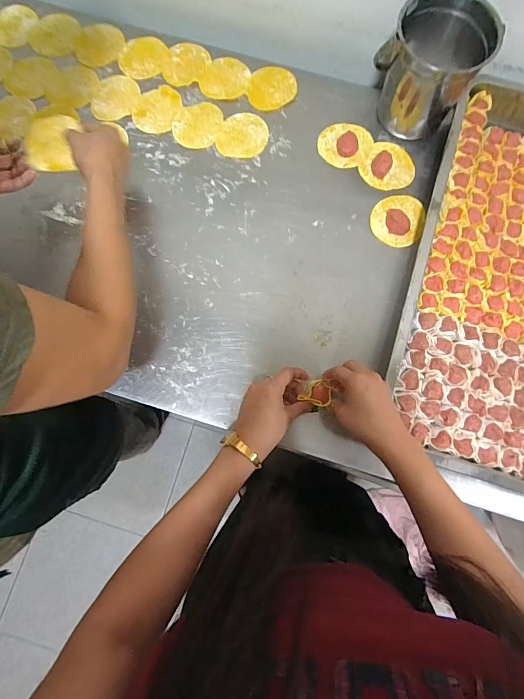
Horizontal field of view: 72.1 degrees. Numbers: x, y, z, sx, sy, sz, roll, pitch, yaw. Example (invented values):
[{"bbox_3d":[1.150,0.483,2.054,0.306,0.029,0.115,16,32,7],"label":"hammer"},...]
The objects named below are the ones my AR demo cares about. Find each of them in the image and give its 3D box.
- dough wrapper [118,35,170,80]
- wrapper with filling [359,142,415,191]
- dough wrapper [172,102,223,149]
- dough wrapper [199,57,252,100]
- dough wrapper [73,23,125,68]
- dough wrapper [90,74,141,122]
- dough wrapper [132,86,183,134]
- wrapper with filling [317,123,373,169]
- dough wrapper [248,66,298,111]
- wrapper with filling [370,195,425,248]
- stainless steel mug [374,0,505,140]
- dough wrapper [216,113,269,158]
[{"bbox_3d":[-0.201,-0.492,0.606,0.076,0.007,0.078,0,79,-1],"label":"dough wrapper"},{"bbox_3d":[0.203,-0.291,0.568,0.080,0.021,0.076,0,80,1],"label":"wrapper with filling"},{"bbox_3d":[-0.105,-0.367,0.586,0.074,0.004,0.087,22,80,4],"label":"dough wrapper"},{"bbox_3d":[-0.061,-0.452,0.603,0.075,0.005,0.078,0,79,-1],"label":"dough wrapper"},{"bbox_3d":[-0.278,-0.519,0.614,0.087,0.006,0.087,0,79,-1],"label":"dough wrapper"},{"bbox_3d":[-0.244,-0.415,0.595,0.073,0.006,0.091,19,80,3],"label":"dough wrapper"},{"bbox_3d":[-0.173,-0.396,0.591,0.069,0.004,0.088,22,80,4],"label":"dough wrapper"},{"bbox_3d":[0.131,-0.334,0.580,0.079,0.009,0.078,0,80,1],"label":"wrapper with filling"},{"bbox_3d":[0.018,-0.437,0.600,0.076,0.004,0.084,12,80,3],"label":"dough wrapper"},{"bbox_3d":[0.211,-0.204,0.553,0.079,0.022,0.085,0,79,-1],"label":"wrapper with filling"},{"bbox_3d":[0.241,-0.408,0.530,0.142,0.139,0.104,27,81,6],"label":"stainless steel mug"},{"bbox_3d":[-0.029,-0.346,0.582,0.075,0.004,0.084,18,80,4],"label":"dough wrapper"}]

